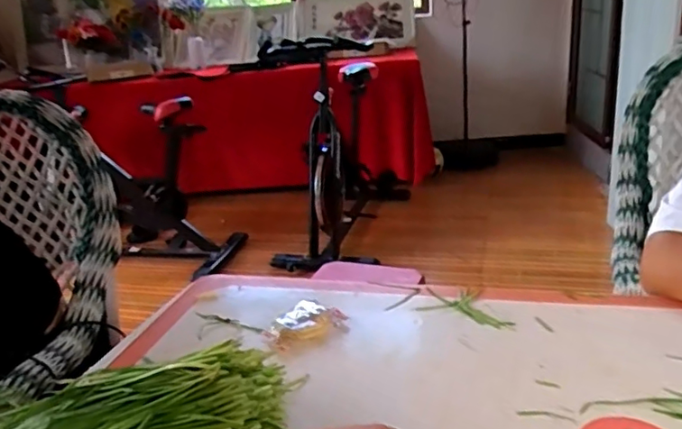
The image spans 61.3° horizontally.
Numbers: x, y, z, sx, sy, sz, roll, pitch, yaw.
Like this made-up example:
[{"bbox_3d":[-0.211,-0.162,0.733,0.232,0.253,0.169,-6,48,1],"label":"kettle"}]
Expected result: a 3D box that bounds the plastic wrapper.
[{"bbox_3d":[-0.047,0.146,0.752,0.106,0.029,0.067,-16,24,-25],"label":"plastic wrapper"}]

